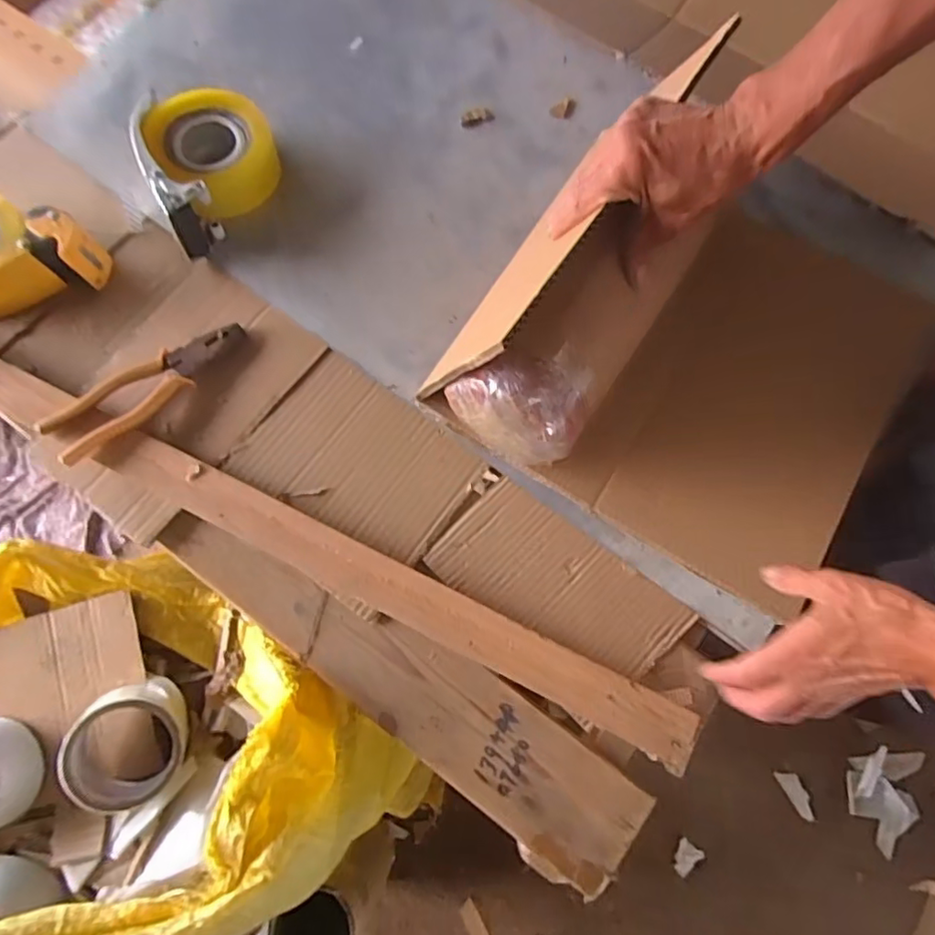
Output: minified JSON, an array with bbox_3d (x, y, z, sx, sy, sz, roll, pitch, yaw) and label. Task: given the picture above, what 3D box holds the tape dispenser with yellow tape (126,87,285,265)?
[{"bbox_3d":[-0.259,-0.316,0.600,0.136,0.072,0.159,-30,77,-9],"label":"tape dispenser with yellow tape"}]

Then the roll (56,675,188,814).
[{"bbox_3d":[-0.290,0.232,0.505,0.092,0.053,0.101,0,82,-20],"label":"roll"}]

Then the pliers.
[{"bbox_3d":[-0.298,-0.078,0.555,0.193,0.022,0.053,-41,78,-14],"label":"pliers"}]

